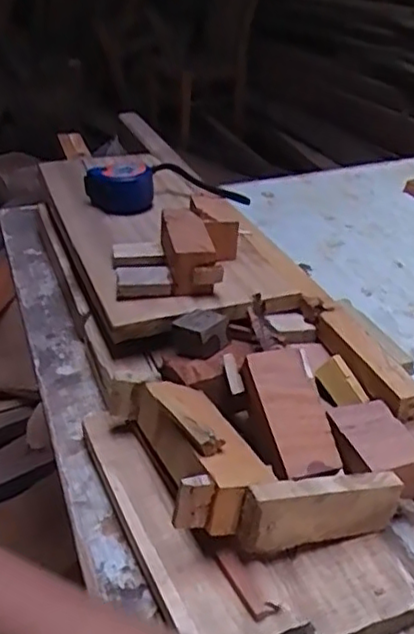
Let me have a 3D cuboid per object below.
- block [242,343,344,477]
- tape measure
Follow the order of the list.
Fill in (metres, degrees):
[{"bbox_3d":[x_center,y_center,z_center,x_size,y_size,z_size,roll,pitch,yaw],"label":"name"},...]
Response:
[{"bbox_3d":[0.053,0.064,0.441,0.048,0.020,0.095,-7,54,-14],"label":"block"},{"bbox_3d":[-0.047,-0.156,0.755,0.184,0.048,0.066,-11,34,-19],"label":"tape measure"}]

